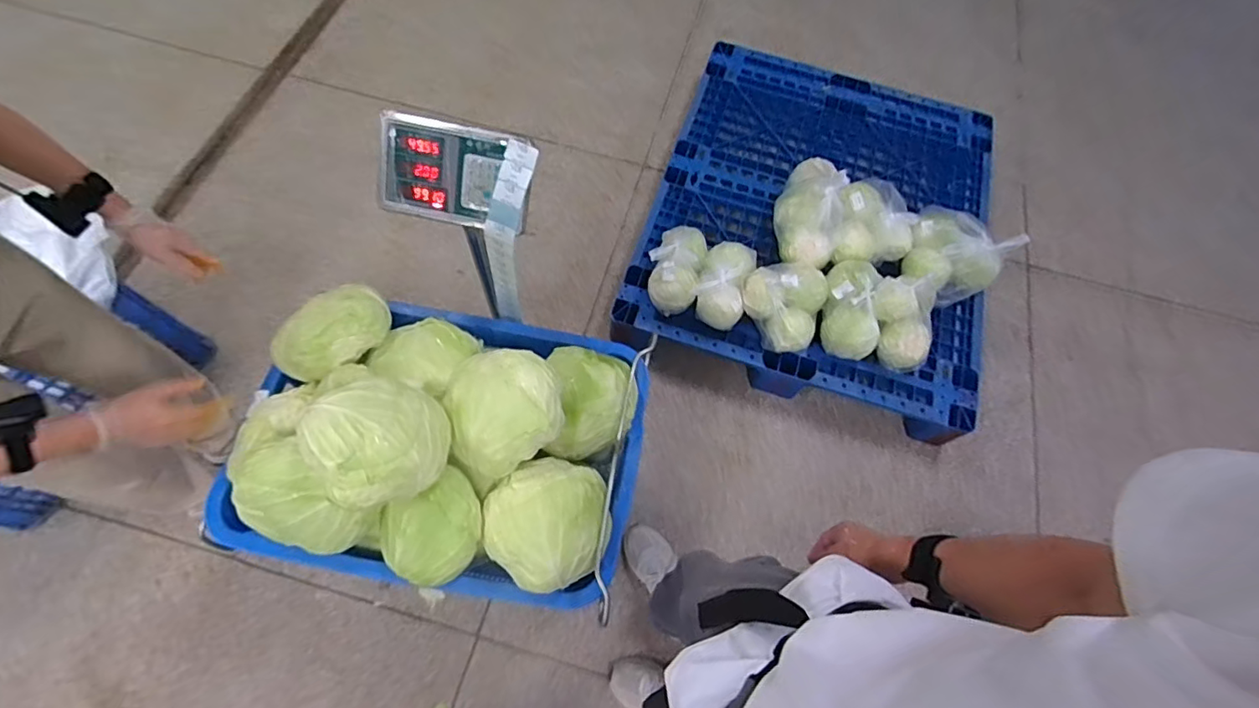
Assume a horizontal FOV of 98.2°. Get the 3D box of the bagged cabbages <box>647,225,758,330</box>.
[{"bbox_3d":[0.188,-0.213,1.424,0.259,0.132,0.221,20,66,6],"label":"bagged cabbages"}]

